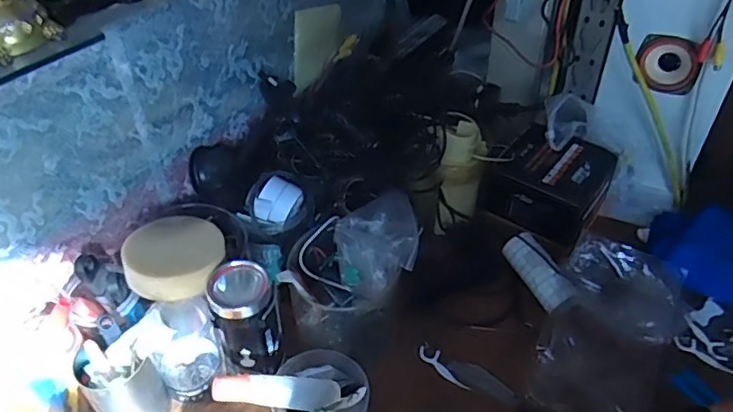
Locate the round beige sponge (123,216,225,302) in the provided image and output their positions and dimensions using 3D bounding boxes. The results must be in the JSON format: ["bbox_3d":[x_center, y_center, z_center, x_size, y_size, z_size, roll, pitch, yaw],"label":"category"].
[{"bbox_3d":[-0.195,0.048,0.588,0.091,0.029,0.096,-1,42,1],"label":"round beige sponge"}]

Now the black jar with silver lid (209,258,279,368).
[{"bbox_3d":[-0.122,0.115,0.587,0.063,0.117,0.057,-12,43,-11],"label":"black jar with silver lid"}]

